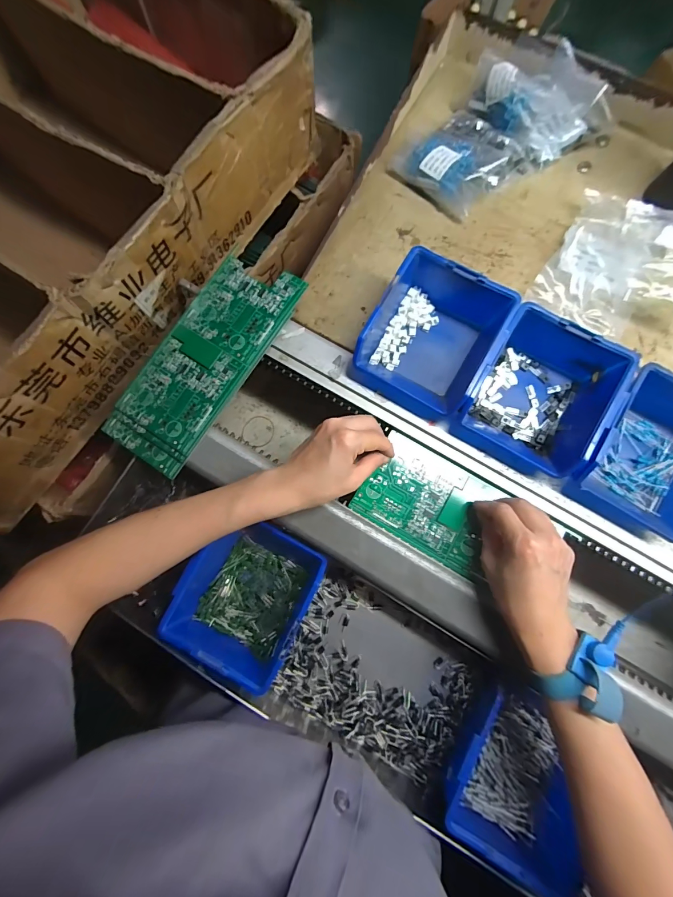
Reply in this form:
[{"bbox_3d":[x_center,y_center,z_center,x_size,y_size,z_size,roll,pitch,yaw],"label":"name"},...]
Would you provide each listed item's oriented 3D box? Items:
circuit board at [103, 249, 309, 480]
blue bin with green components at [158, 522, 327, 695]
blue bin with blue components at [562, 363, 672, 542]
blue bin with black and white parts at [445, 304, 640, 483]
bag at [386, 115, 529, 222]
[{"bbox_3d":[-0.139,-0.094,0.384,0.094,0.009,0.240,33,84,5],"label":"circuit board"},{"bbox_3d":[-0.090,0.148,0.375,0.120,0.061,0.137,26,80,5],"label":"blue bin with green components"},{"bbox_3d":[0.309,0.007,0.351,0.121,0.057,0.136,32,81,6],"label":"blue bin with blue components"},{"bbox_3d":[0.201,-0.055,0.365,0.121,0.072,0.139,31,80,6],"label":"blue bin with black and white parts"},{"bbox_3d":[0.140,-0.336,0.424,0.112,0.035,0.114,-43,82,-8],"label":"bag"}]

